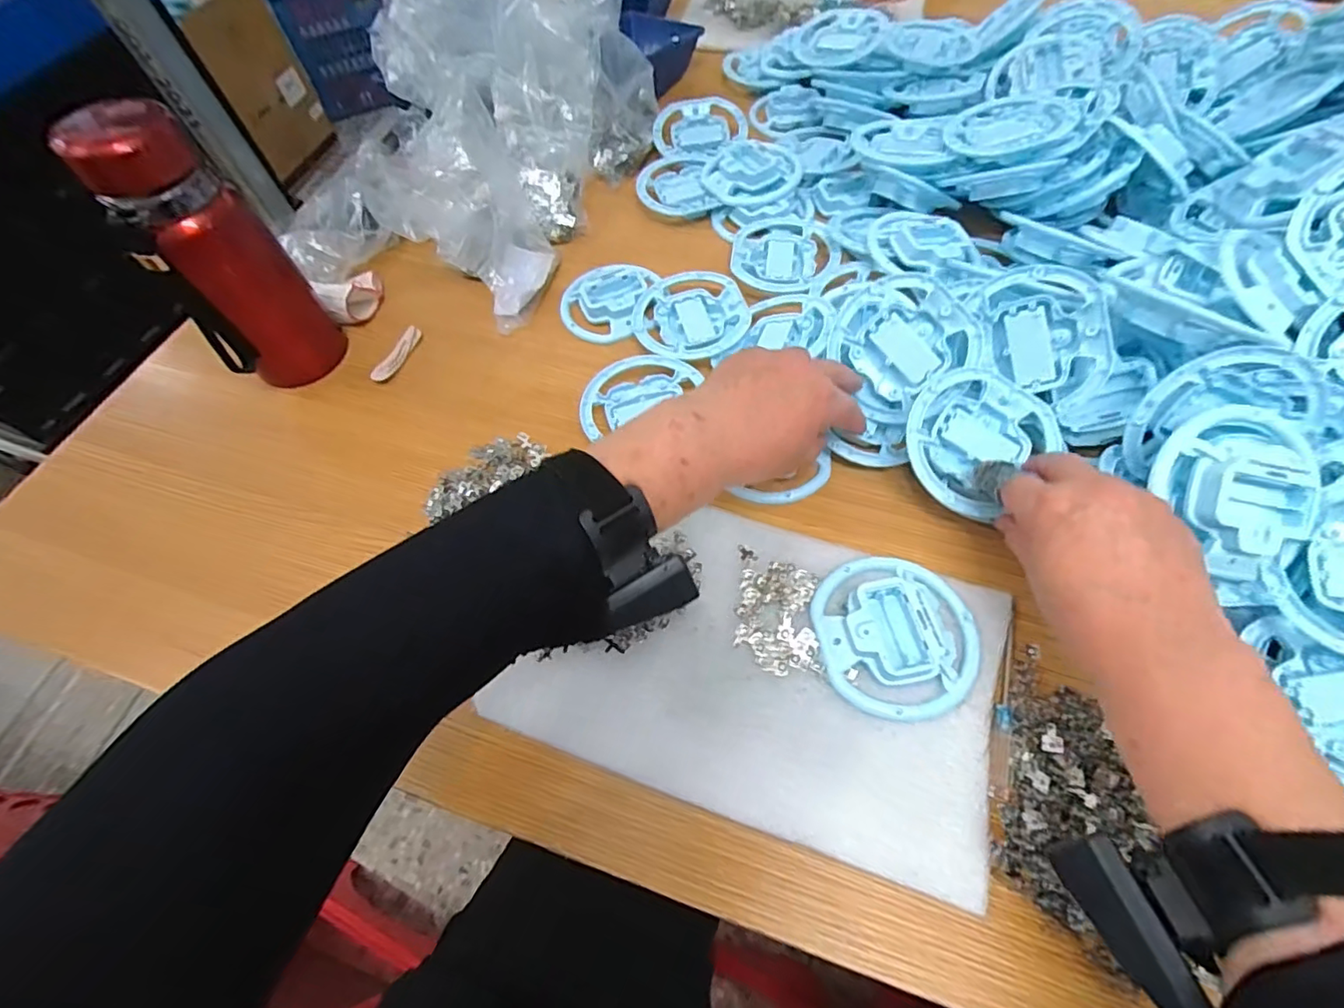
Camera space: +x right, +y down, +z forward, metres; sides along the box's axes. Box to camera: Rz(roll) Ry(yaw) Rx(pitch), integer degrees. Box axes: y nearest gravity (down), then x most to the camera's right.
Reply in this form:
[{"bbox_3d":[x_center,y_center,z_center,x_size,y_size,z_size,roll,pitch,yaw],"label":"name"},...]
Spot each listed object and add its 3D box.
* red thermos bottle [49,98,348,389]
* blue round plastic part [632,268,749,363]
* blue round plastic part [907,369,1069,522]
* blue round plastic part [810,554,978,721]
[{"bbox_3d":[-0.363,-0.192,0.471,0.086,0.219,0.068,-32,63,-14],"label":"red thermos bottle"},{"bbox_3d":[0.018,-0.171,0.523,0.103,0.014,0.113,-2,60,3],"label":"blue round plastic part"},{"bbox_3d":[0.213,-0.047,0.407,0.092,0.016,0.104,43,79,1],"label":"blue round plastic part"},{"bbox_3d":[0.143,0.079,0.364,0.095,0.022,0.103,-2,60,3],"label":"blue round plastic part"}]

